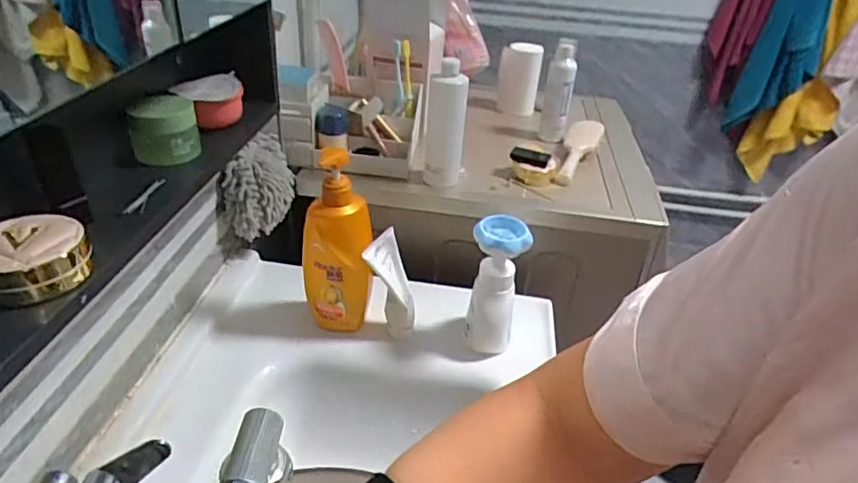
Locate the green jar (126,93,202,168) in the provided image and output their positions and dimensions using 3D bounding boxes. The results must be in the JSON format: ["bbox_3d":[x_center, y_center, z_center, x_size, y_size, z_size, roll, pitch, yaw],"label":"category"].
[{"bbox_3d":[-0.273,-0.118,0.581,0.062,0.053,0.078,-9,35,-20],"label":"green jar"}]

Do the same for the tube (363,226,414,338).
[{"bbox_3d":[-0.054,0.063,0.792,0.070,0.153,0.053,3,33,-2],"label":"tube"}]

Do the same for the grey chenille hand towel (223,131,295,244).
[{"bbox_3d":[-0.253,-0.088,0.866,0.051,0.132,0.134,15,34,16],"label":"grey chenille hand towel"}]

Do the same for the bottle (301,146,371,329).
[{"bbox_3d":[-0.123,0.011,0.754,0.089,0.287,0.055,-6,34,-16],"label":"bottle"}]

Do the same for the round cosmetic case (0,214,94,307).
[{"bbox_3d":[-0.285,0.010,0.401,0.071,0.035,0.067,3,33,-2],"label":"round cosmetic case"}]

